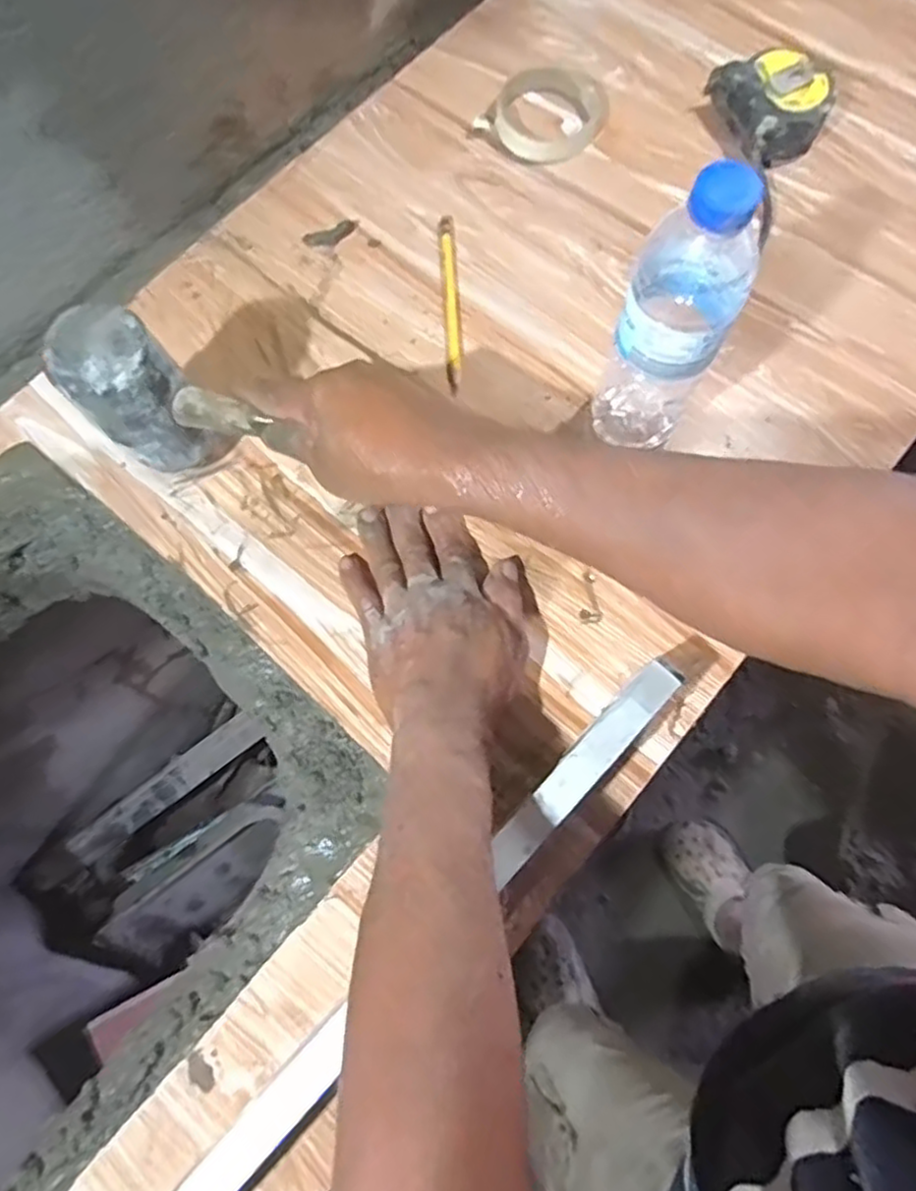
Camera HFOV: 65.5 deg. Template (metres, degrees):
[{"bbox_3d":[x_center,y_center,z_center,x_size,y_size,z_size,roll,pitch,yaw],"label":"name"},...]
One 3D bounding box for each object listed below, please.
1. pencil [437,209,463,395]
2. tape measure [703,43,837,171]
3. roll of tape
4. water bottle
[{"bbox_3d":[-0.006,-0.231,0.557,0.012,0.009,0.156,-2,74,0],"label":"pencil"},{"bbox_3d":[0.258,-0.409,0.594,0.075,0.050,0.097,-34,75,-9],"label":"tape measure"},{"bbox_3d":[0.077,-0.415,0.610,0.092,0.015,0.097,0,74,1],"label":"roll of tape"},{"bbox_3d":[0.128,-0.160,0.435,0.060,0.209,0.061,25,76,8],"label":"water bottle"}]

